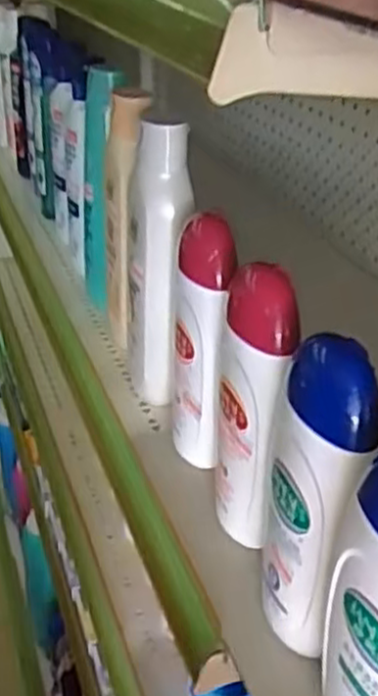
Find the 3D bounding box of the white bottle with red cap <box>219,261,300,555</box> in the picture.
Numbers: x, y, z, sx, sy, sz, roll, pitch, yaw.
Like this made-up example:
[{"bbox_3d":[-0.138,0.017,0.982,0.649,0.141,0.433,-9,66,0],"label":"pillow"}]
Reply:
[{"bbox_3d":[0.036,0.044,0.417,0.038,0.168,0.058,3,30,5],"label":"white bottle with red cap"}]

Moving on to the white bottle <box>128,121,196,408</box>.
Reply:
[{"bbox_3d":[-0.022,-0.057,0.555,0.045,0.218,0.044,-2,30,-4],"label":"white bottle"}]

